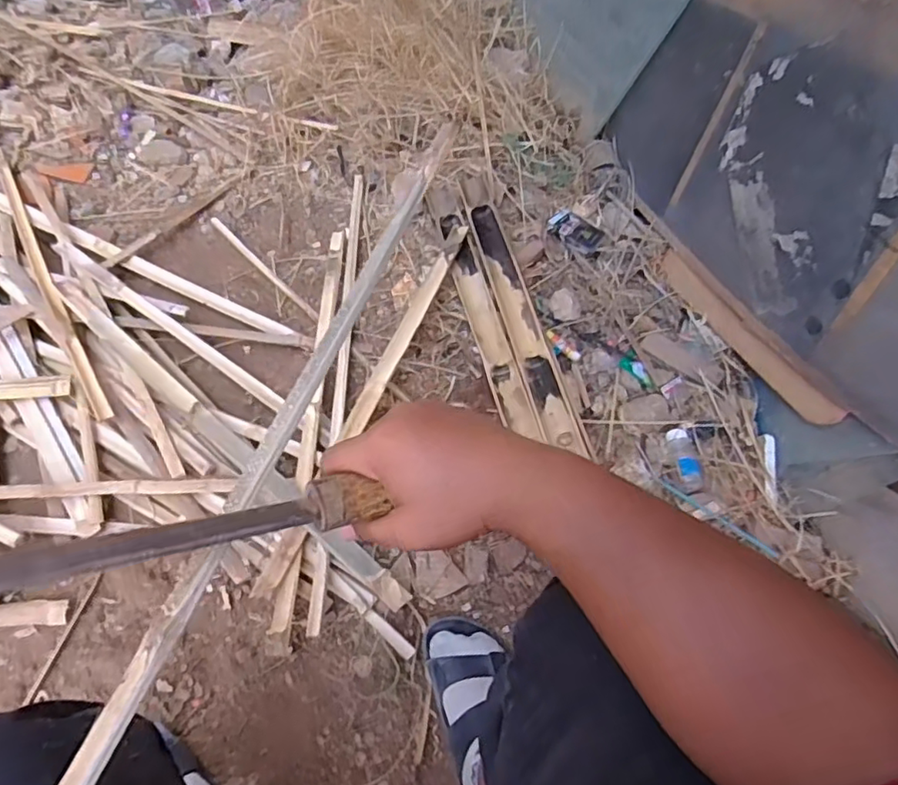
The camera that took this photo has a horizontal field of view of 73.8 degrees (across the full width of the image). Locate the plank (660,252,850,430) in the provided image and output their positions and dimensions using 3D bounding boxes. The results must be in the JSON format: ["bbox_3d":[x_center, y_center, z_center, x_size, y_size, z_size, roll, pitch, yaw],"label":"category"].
[{"bbox_3d":[0.466,-0.105,0.969,0.023,0.056,0.417,-14,48,-12],"label":"plank"}]

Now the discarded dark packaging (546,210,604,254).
[{"bbox_3d":[0.240,-0.308,1.141,0.101,0.022,0.060,31,62,14],"label":"discarded dark packaging"}]

